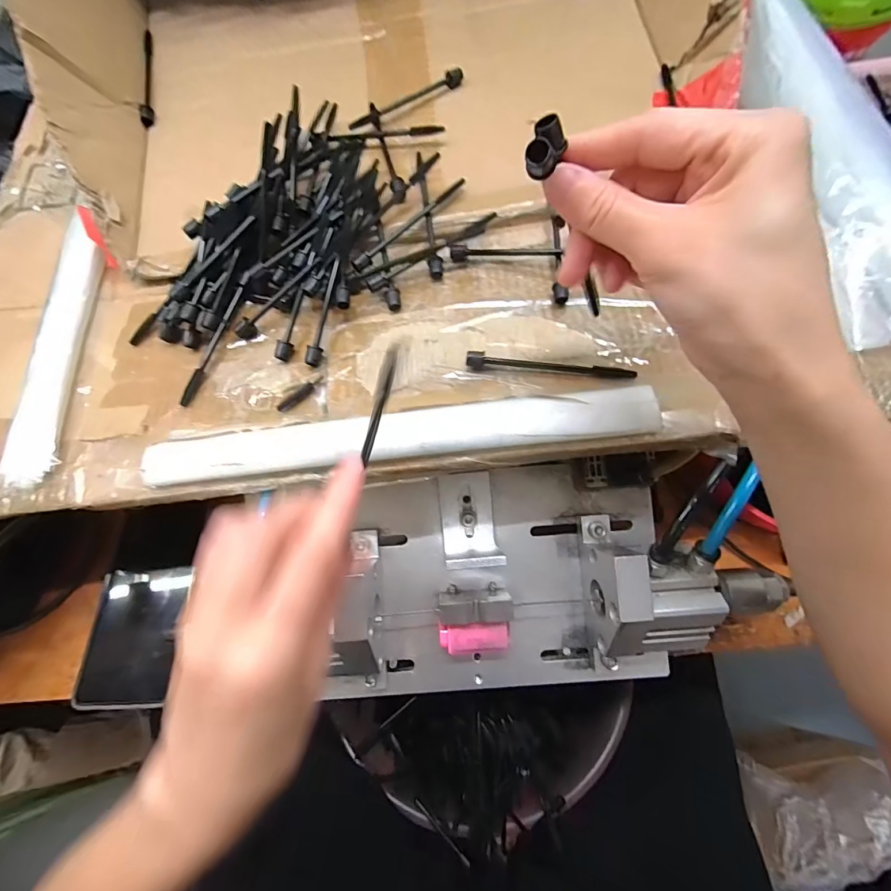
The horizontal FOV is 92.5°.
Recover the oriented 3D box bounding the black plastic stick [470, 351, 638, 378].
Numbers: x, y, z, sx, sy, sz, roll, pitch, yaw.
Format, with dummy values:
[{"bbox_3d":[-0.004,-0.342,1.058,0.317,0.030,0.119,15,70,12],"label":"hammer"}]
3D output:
[{"bbox_3d":[0.063,-0.048,0.257,0.099,0.010,0.010,3,65,4],"label":"black plastic stick"}]

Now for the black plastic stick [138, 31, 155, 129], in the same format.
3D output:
[{"bbox_3d":[-0.248,-0.308,0.357,0.010,0.007,0.099,-6,79,-1],"label":"black plastic stick"}]

